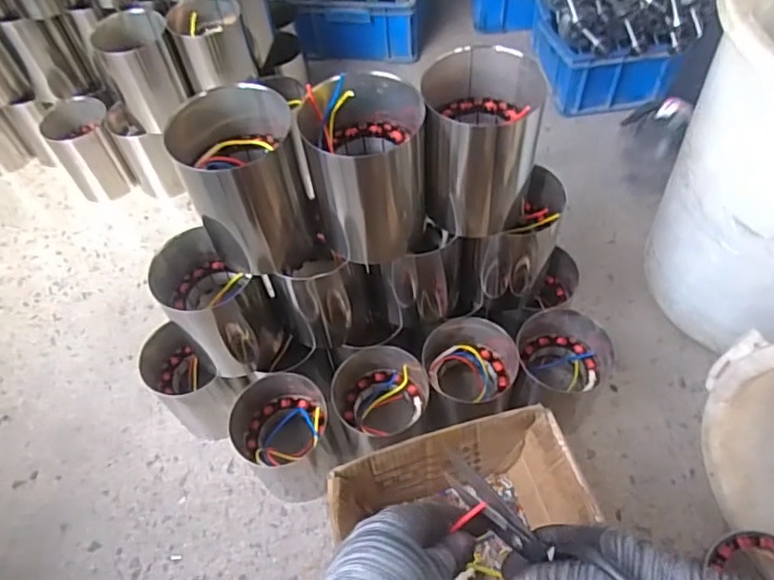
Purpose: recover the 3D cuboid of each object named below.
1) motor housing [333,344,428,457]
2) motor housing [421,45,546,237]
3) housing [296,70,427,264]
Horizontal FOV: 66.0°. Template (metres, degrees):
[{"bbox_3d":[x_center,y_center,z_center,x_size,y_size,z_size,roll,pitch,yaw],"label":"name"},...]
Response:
[{"bbox_3d":[-0.009,0.157,0.814,0.121,0.135,0.116,-2,56,3],"label":"motor housing"},{"bbox_3d":[0.099,-0.156,0.656,0.117,0.168,0.111,-2,56,4],"label":"motor housing"},{"bbox_3d":[-0.019,-0.130,0.651,0.123,0.172,0.119,-9,56,-2],"label":"housing"}]

